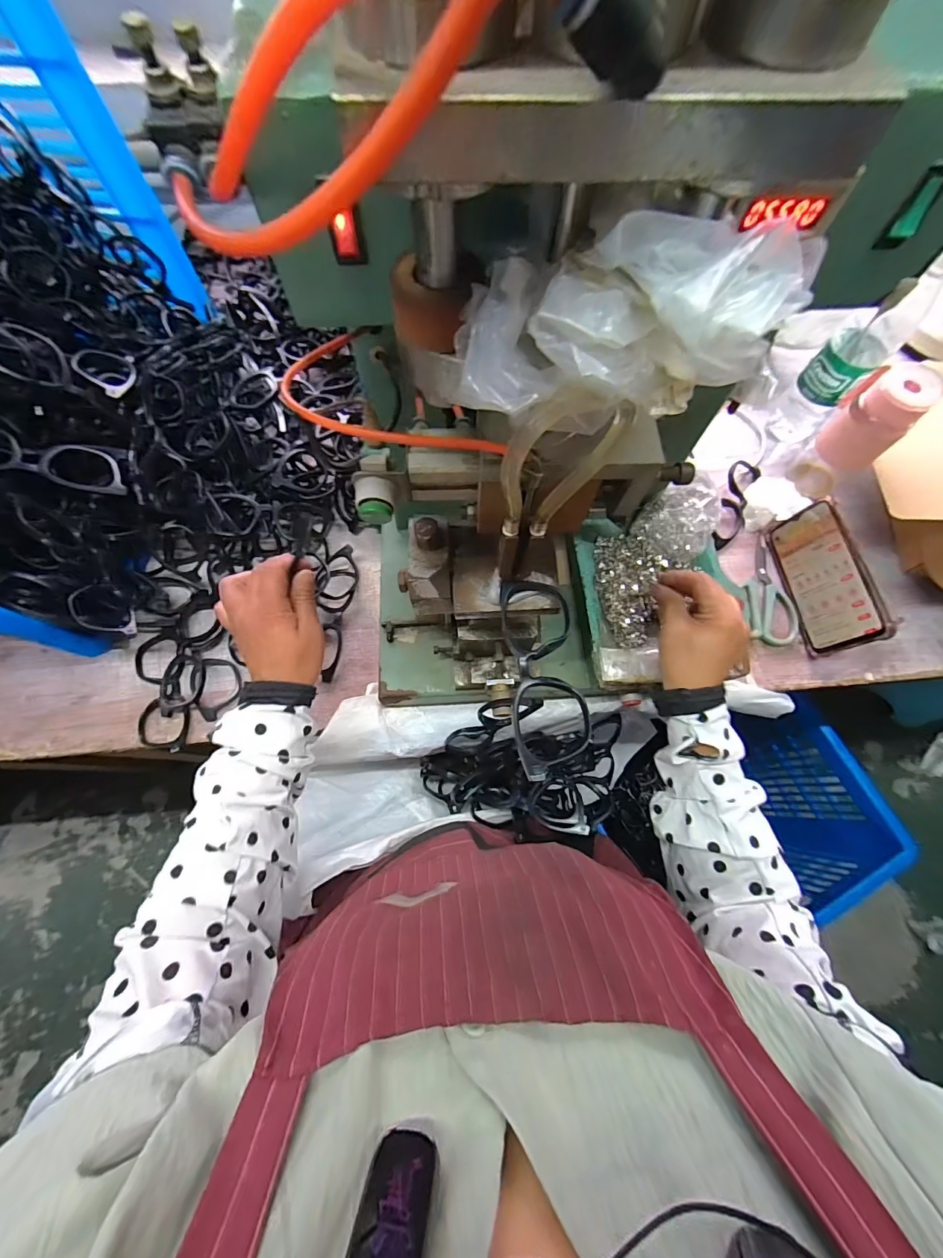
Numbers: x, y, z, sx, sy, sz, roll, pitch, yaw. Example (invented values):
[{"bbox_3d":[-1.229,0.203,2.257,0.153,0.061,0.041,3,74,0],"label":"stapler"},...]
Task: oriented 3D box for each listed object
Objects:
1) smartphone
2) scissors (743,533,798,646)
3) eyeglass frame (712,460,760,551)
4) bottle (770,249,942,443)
[{"bbox_3d":[0.393,-0.060,0.487,0.008,0.080,0.165,2,70,-19],"label":"smartphone"},{"bbox_3d":[0.355,-0.049,0.522,0.057,0.011,0.144,5,69,1],"label":"scissors"},{"bbox_3d":[0.336,-0.162,0.558,0.042,0.024,0.151,26,71,8],"label":"eyeglass frame"},{"bbox_3d":[0.444,-0.319,0.505,0.063,0.223,0.065,43,74,14],"label":"bottle"}]

